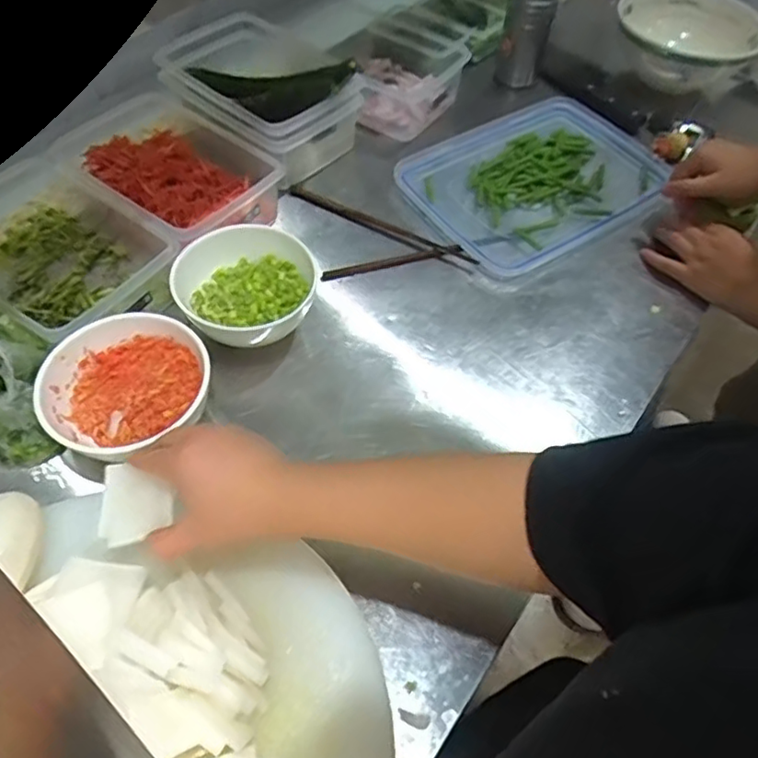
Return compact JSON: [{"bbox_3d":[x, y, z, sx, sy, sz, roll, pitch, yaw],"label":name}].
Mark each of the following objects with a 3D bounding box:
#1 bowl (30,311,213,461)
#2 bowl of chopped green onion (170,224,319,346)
[{"bbox_3d":[-0.214,0.013,0.531,0.129,0.076,0.130,2,56,-2],"label":"bowl"},{"bbox_3d":[-0.131,-0.096,0.608,0.129,0.071,0.135,2,56,-2],"label":"bowl of chopped green onion"}]

